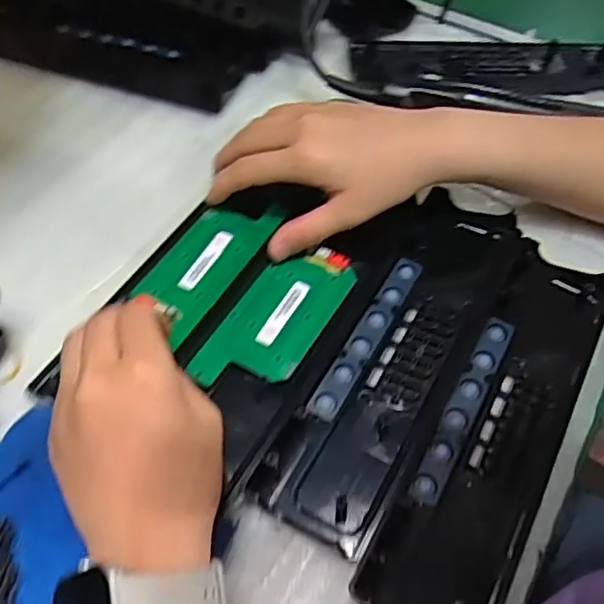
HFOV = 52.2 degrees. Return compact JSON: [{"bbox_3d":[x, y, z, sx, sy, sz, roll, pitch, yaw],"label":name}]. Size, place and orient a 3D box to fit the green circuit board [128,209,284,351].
[{"bbox_3d":[-0.063,-0.026,0.398,0.057,0.011,0.108,31,60,19],"label":"green circuit board"}]

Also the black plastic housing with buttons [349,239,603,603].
[{"bbox_3d":[0.110,0.066,0.340,0.063,0.021,0.238,25,58,16],"label":"black plastic housing with buttons"}]

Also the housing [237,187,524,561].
[{"bbox_3d":[0.055,0.023,0.368,0.076,0.015,0.241,27,59,16],"label":"housing"}]

